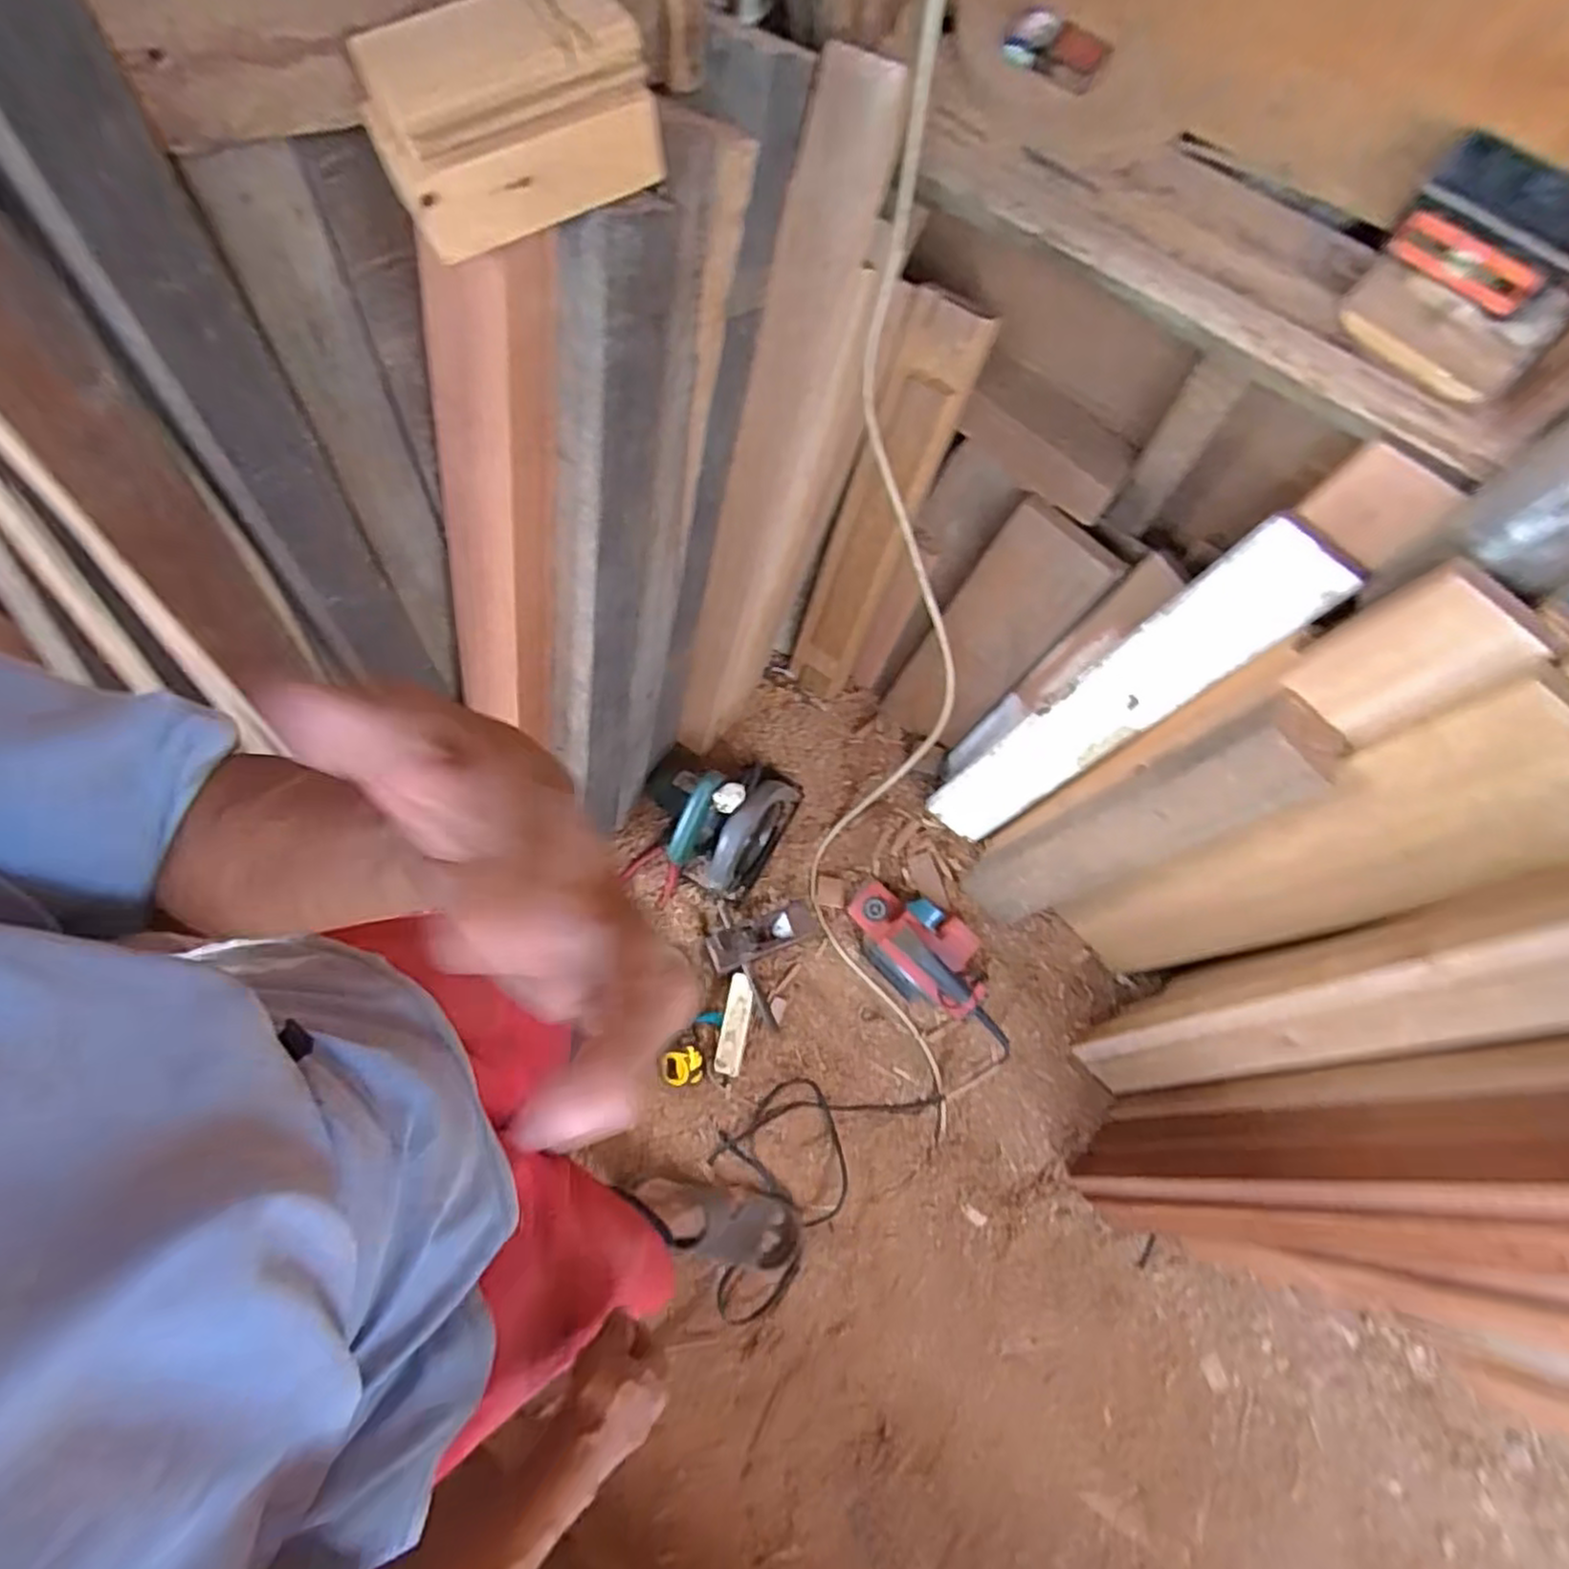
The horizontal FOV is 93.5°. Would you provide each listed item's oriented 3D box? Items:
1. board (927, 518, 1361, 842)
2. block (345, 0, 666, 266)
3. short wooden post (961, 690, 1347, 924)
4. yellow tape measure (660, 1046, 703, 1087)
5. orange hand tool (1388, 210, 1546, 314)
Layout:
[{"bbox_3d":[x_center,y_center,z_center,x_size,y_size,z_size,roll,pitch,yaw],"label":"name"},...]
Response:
[{"bbox_3d":[0.443,-0.094,1.073,0.023,0.697,0.114,-27,76,-34],"label":"board"},{"bbox_3d":[-0.192,-0.468,0.518,0.182,0.095,0.098,-32,76,-8],"label":"block"},{"bbox_3d":[0.468,0.061,1.036,0.099,0.610,0.120,-16,73,-25],"label":"short wooden post"},{"bbox_3d":[-0.169,0.468,1.220,0.069,0.038,0.056,-12,74,-2],"label":"yellow tape measure"},{"bbox_3d":[0.595,-0.457,0.647,0.121,0.036,0.016,38,78,11],"label":"orange hand tool"}]

